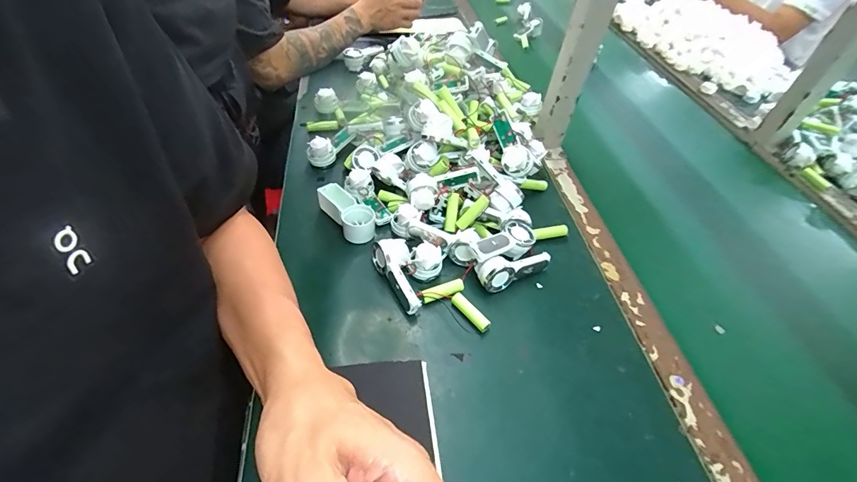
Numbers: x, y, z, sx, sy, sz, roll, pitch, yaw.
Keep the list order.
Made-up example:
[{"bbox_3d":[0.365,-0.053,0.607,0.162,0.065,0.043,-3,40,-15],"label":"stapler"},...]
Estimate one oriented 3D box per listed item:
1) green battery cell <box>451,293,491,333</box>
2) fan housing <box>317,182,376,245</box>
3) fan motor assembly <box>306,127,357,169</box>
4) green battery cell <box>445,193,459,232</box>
[{"bbox_3d":[0.046,0.079,0.437,0.014,0.011,0.050,-33,59,-29],"label":"green battery cell"},{"bbox_3d":[-0.104,-0.038,0.515,0.043,0.034,0.091,-27,56,-26],"label":"fan housing"},{"bbox_3d":[-0.149,-0.147,0.610,0.035,0.035,0.082,25,51,17],"label":"fan motor assembly"},{"bbox_3d":[0.029,-0.036,0.504,0.014,0.014,0.049,10,90,4],"label":"green battery cell"}]

